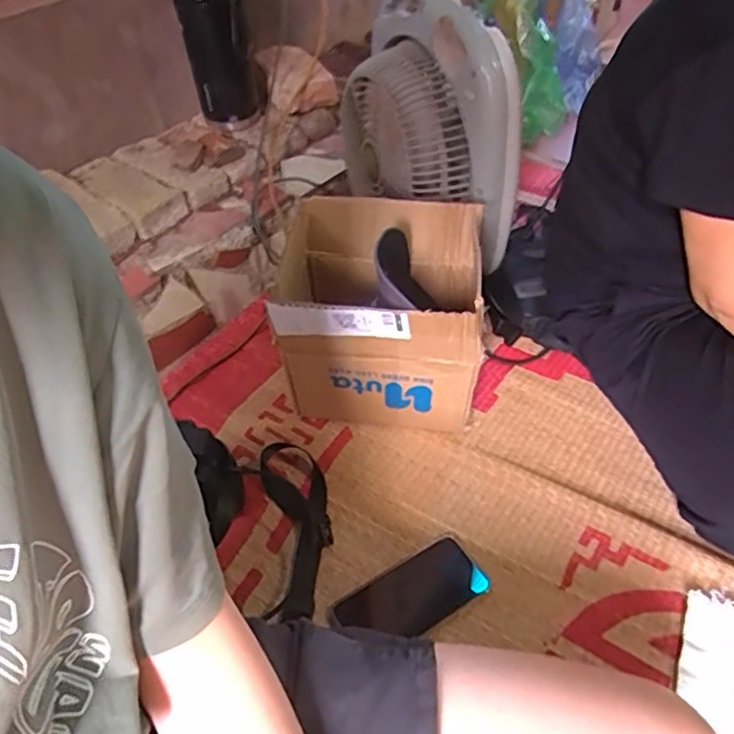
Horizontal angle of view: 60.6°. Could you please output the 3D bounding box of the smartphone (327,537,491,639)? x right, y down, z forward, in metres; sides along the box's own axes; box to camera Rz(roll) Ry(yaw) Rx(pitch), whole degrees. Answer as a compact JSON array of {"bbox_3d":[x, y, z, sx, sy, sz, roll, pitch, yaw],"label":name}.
[{"bbox_3d":[0.044,0.240,0.658,0.159,0.005,0.077,-24,49,-20],"label":"smartphone"}]

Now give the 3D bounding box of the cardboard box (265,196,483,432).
[{"bbox_3d":[0.020,-0.050,0.788,0.227,0.234,0.206,2,45,5],"label":"cardboard box"}]

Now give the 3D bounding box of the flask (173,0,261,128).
[{"bbox_3d":[-0.228,-0.513,0.965,0.109,0.261,0.092,-10,45,-7],"label":"flask"}]

